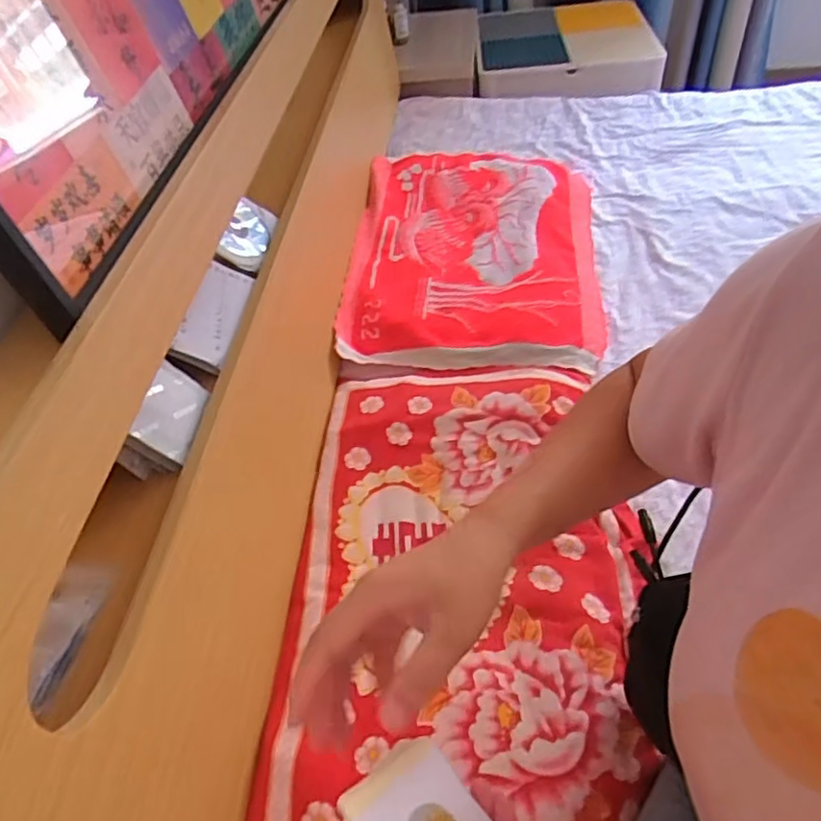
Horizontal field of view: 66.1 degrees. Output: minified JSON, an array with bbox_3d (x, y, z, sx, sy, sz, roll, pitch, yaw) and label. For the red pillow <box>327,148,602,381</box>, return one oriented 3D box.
[{"bbox_3d":[0.123,-0.295,1.134,0.426,0.059,0.623,0,48,7],"label":"red pillow"}]

